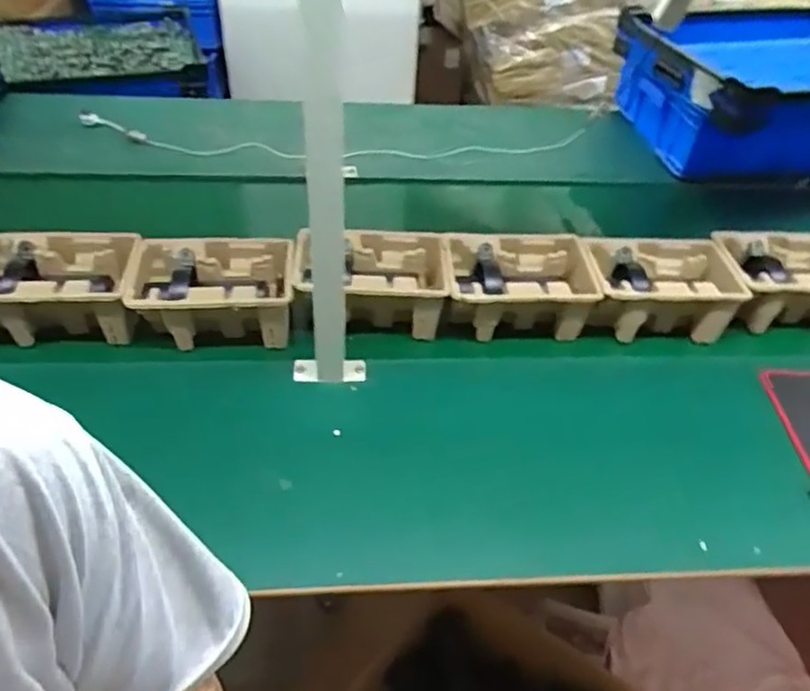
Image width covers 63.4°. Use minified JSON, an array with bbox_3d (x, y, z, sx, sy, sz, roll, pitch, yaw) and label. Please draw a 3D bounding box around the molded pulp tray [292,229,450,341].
[{"bbox_3d":[-0.051,-0.084,1.012,0.234,0.130,0.140,2,44,-6],"label":"molded pulp tray"}]

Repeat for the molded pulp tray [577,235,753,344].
[{"bbox_3d":[0.405,-0.085,1.059,0.241,0.120,0.142,4,44,-4],"label":"molded pulp tray"}]

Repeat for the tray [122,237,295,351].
[{"bbox_3d":[-0.276,-0.072,0.949,0.227,0.110,0.127,-2,45,-10],"label":"tray"}]

